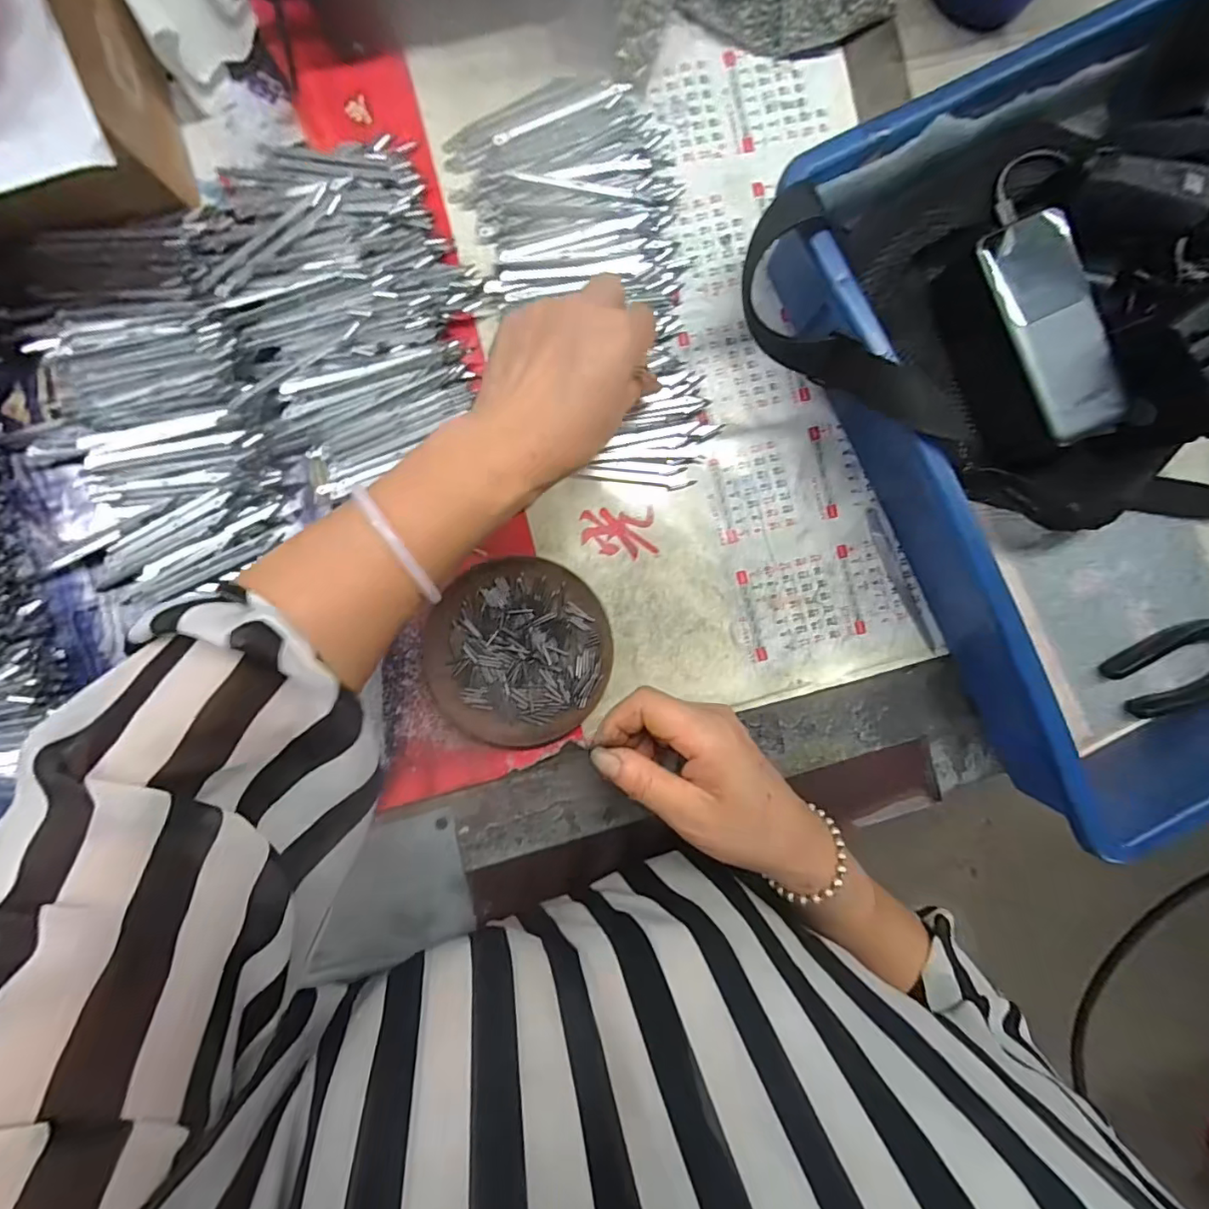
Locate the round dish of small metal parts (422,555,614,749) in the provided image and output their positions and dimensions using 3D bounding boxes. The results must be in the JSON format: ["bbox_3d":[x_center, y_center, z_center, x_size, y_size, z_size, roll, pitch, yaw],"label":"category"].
[{"bbox_3d":[-0.055,0.031,0.345,0.114,0.013,0.118,0,92,-4],"label":"round dish of small metal parts"}]

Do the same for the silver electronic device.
[{"bbox_3d":[0.264,-0.162,0.314,0.055,0.017,0.129,-22,94,-3],"label":"silver electronic device"}]

